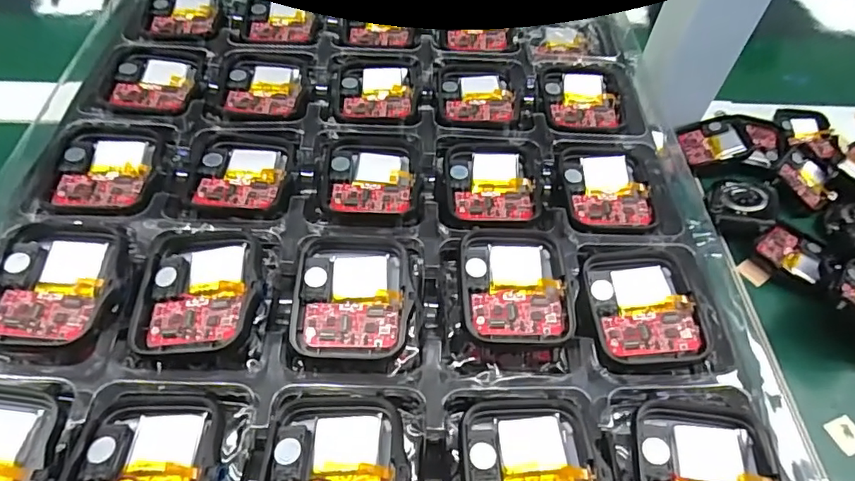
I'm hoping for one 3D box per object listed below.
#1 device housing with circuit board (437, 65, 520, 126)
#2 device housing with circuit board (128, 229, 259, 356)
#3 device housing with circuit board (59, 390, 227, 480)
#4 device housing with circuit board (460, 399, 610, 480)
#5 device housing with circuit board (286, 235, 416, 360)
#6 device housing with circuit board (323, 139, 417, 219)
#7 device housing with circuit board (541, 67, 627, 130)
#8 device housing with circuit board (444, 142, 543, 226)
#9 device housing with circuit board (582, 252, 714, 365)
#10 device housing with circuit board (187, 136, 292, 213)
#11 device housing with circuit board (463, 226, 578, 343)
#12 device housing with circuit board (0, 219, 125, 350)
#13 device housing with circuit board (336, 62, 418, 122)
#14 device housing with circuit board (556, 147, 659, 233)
[{"bbox_3d":[0.023,-0.069,0.247,0.036,0.005,0.043,2,53,-2],"label":"device housing with circuit board"},{"bbox_3d":[-0.074,0.014,0.172,0.038,0.011,0.044,0,53,-4],"label":"device housing with circuit board"},{"bbox_3d":[-0.074,0.060,0.141,0.039,0.014,0.044,-1,53,-4],"label":"device housing with circuit board"},{"bbox_3d":[0.028,0.064,0.145,0.037,0.009,0.042,0,53,-4],"label":"device housing with circuit board"},{"bbox_3d":[-0.025,0.017,0.175,0.037,0.007,0.043,2,53,-2],"label":"device housing with circuit board"},{"bbox_3d":[-0.023,-0.025,0.211,0.035,0.005,0.041,1,53,-3],"label":"device housing with circuit board"},{"bbox_3d":[0.073,-0.068,0.248,0.038,0.004,0.041,-1,53,-5],"label":"device housing with circuit board"},{"bbox_3d":[0.027,-0.024,0.215,0.038,0.007,0.044,2,53,-2],"label":"device housing with circuit board"},{"bbox_3d":[0.075,0.022,0.183,0.035,0.008,0.041,-2,53,-5],"label":"device housing with circuit board"},{"bbox_3d":[-0.073,-0.027,0.208,0.035,0.006,0.041,0,53,-3],"label":"device housing with circuit board"},{"bbox_3d":[0.030,0.014,0.180,0.036,0.007,0.040,1,53,-3],"label":"device housing with circuit board"},{"bbox_3d":[-0.118,0.013,0.173,0.039,0.014,0.046,4,53,-1],"label":"device housing with circuit board"},{"bbox_3d":[-0.023,-0.070,0.245,0.036,0.005,0.044,0,53,-4],"label":"device housing with circuit board"},{"bbox_3d":[0.073,-0.022,0.217,0.036,0.004,0.044,3,53,-2],"label":"device housing with circuit board"}]

